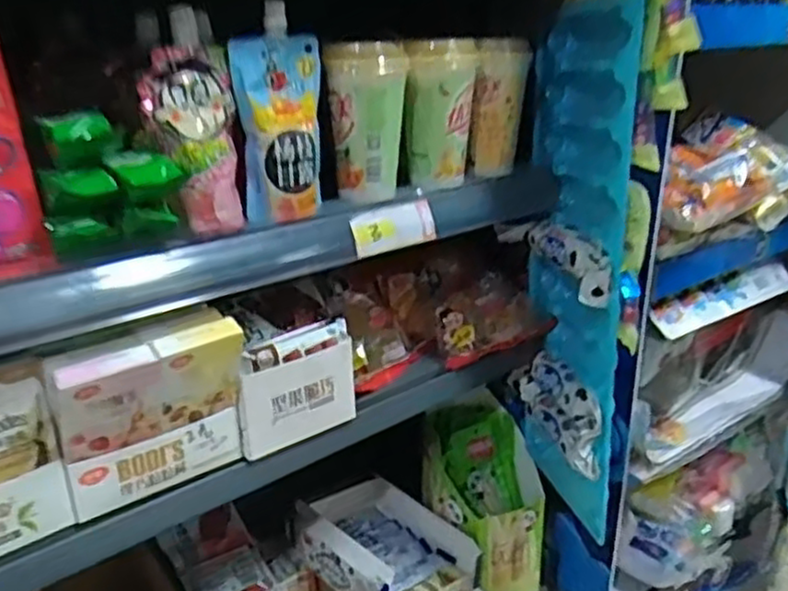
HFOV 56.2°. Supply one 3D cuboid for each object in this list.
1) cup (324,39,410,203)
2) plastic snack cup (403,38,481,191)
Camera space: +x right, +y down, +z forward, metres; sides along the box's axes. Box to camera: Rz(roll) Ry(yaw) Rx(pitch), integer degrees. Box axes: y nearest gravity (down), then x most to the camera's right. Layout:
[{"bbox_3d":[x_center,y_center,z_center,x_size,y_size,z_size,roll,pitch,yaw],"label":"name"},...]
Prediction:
[{"bbox_3d":[-0.024,-0.163,0.690,0.070,0.134,0.078,1,22,0],"label":"cup"},{"bbox_3d":[0.047,-0.178,0.727,0.063,0.135,0.062,4,22,9],"label":"plastic snack cup"}]

